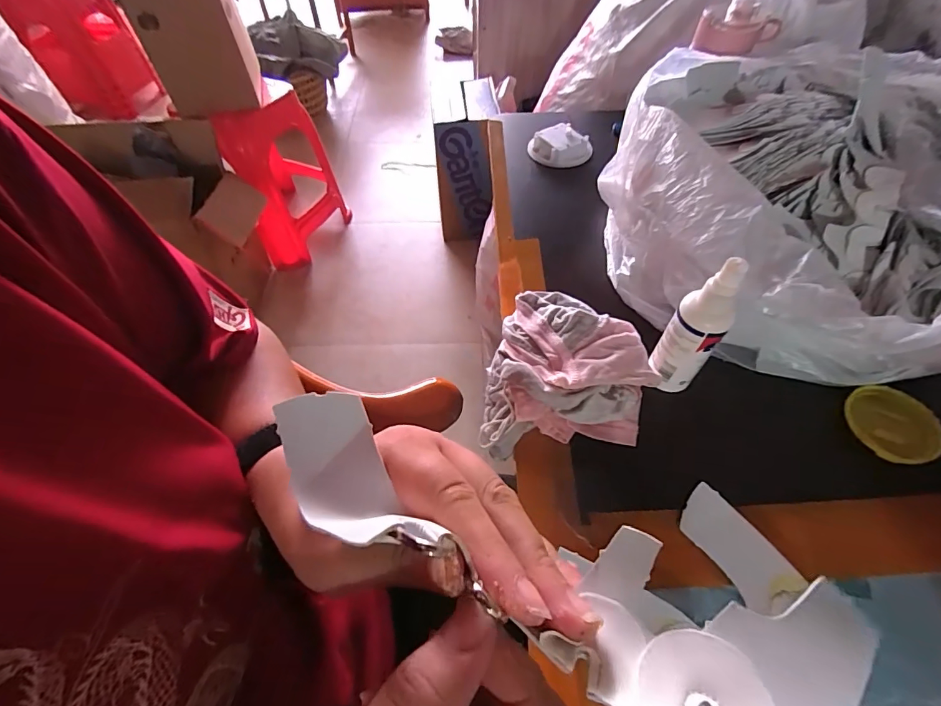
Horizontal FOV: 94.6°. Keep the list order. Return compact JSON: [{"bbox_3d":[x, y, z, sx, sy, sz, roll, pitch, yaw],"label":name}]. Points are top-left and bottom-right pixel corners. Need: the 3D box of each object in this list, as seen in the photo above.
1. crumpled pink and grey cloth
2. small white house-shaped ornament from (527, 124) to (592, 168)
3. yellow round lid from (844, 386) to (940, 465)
[{"bbox_3d":[0.078,0.006,0.357,0.127,0.059,0.134,5,54,5],"label":"crumpled pink and grey cloth"},{"bbox_3d":[0.117,-0.275,0.575,0.077,0.027,0.062,32,61,22],"label":"small white house-shaped ornament"},{"bbox_3d":[0.333,0.055,0.343,0.062,0.010,0.062,-1,54,1],"label":"yellow round lid"}]

